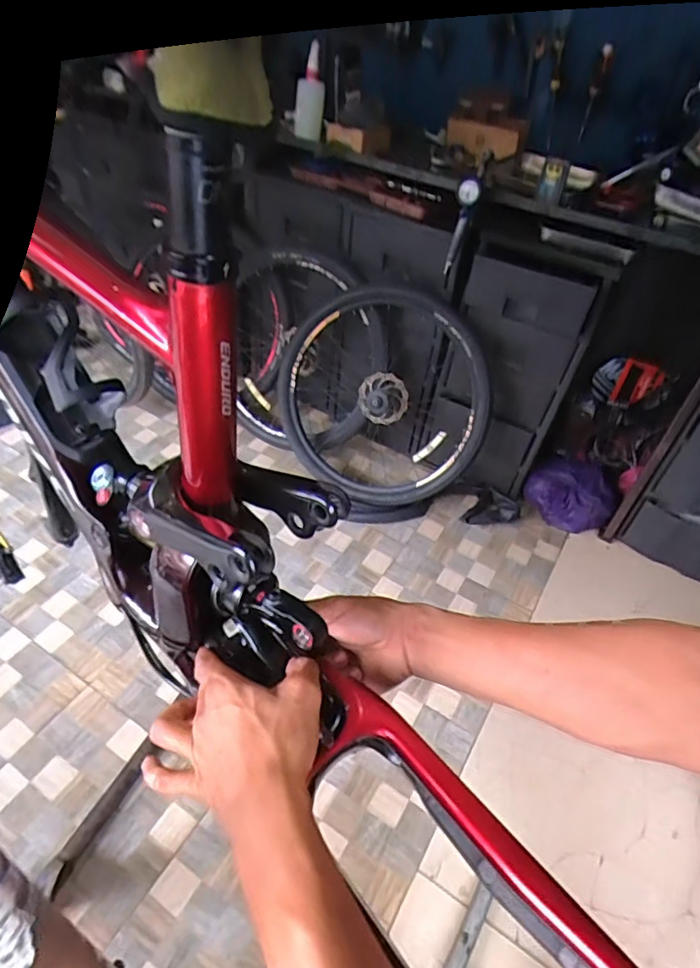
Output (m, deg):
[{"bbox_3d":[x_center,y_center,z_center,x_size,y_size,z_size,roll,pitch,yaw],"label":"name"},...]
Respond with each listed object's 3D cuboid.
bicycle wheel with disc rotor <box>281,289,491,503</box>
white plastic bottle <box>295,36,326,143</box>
[{"bbox_3d":[0.091,-0.261,1.652,0.657,0.637,0.154,-10,11,27],"label":"bicycle wheel with disc rotor"},{"bbox_3d":[-0.112,-1.103,1.542,0.079,0.217,0.089,0,45,-7],"label":"white plastic bottle"}]

